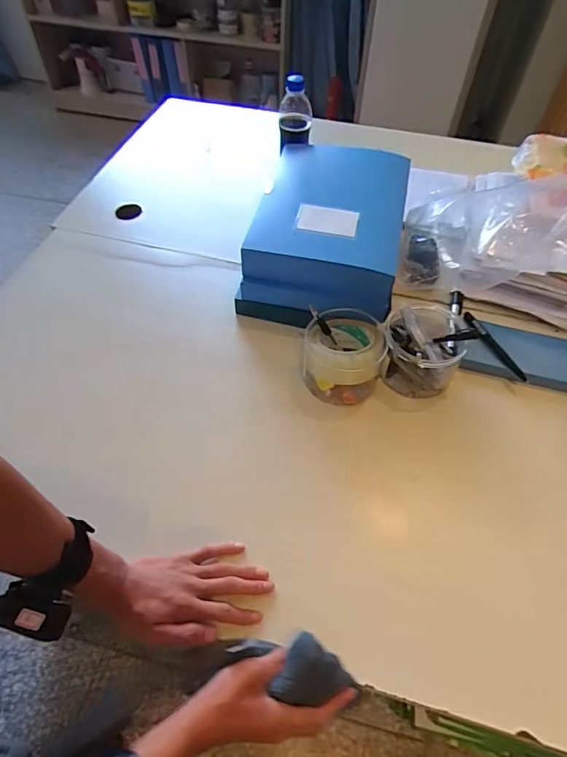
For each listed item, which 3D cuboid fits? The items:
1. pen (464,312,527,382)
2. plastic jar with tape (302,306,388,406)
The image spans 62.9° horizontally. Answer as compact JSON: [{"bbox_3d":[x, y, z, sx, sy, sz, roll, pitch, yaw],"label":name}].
[{"bbox_3d":[0.335,-0.051,0.735,0.018,0.010,0.136,-30,74,-21],"label":"pen"},{"bbox_3d":[0.089,-0.035,0.695,0.112,0.102,0.126,10,54,6],"label":"plastic jar with tape"}]

